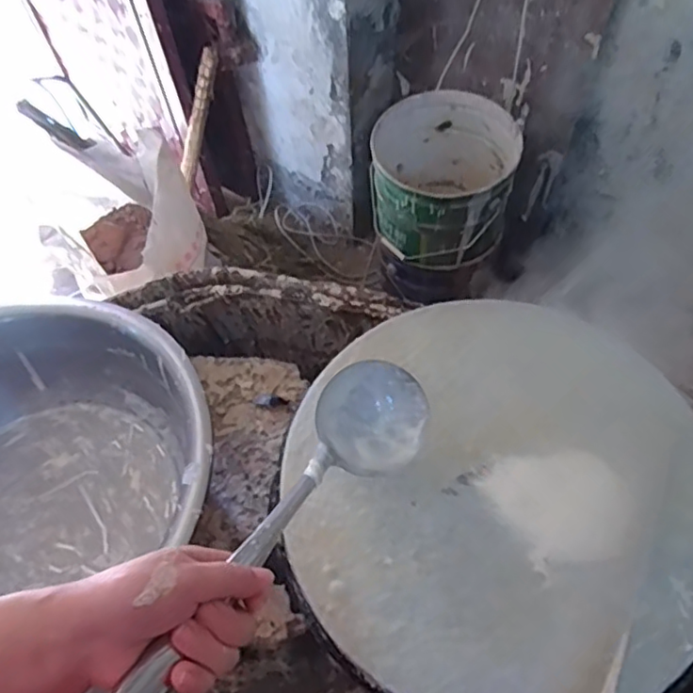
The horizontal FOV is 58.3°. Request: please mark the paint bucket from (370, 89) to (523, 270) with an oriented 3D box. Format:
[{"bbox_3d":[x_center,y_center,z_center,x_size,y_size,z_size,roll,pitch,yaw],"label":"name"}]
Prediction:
[{"bbox_3d":[0.212,-0.345,1.349,0.288,0.261,0.298,-2,59,3],"label":"paint bucket"}]

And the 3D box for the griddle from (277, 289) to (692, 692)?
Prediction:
[{"bbox_3d":[0.128,0.118,0.547,0.358,0.025,0.370,-2,59,3],"label":"griddle"}]

